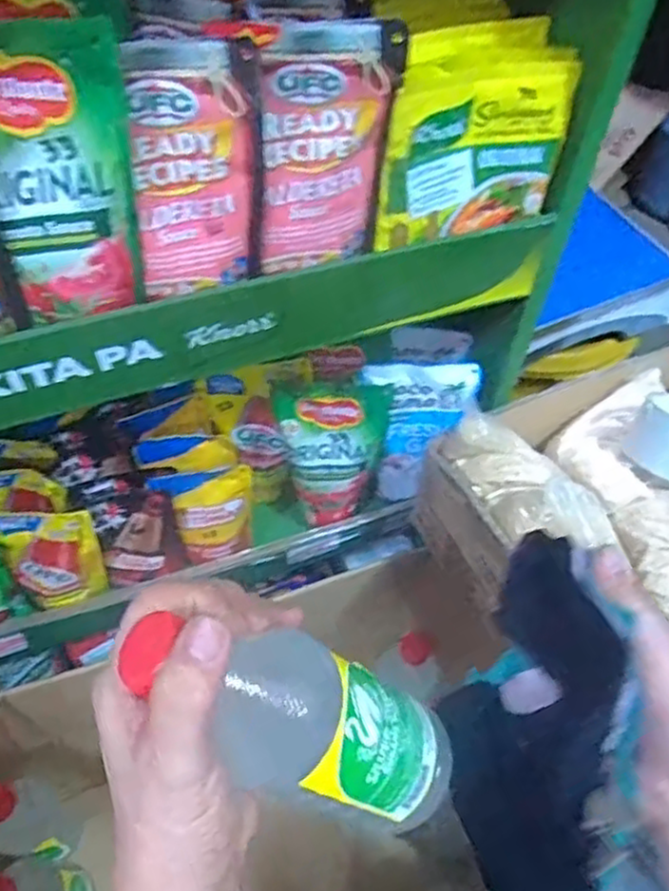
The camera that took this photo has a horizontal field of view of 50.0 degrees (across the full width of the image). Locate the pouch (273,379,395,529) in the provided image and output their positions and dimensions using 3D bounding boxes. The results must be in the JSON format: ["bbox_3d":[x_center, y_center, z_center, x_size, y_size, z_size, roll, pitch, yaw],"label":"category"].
[{"bbox_3d":[-0.006,0.008,0.600,0.090,0.152,0.041,1,54,-3],"label":"pouch"}]

